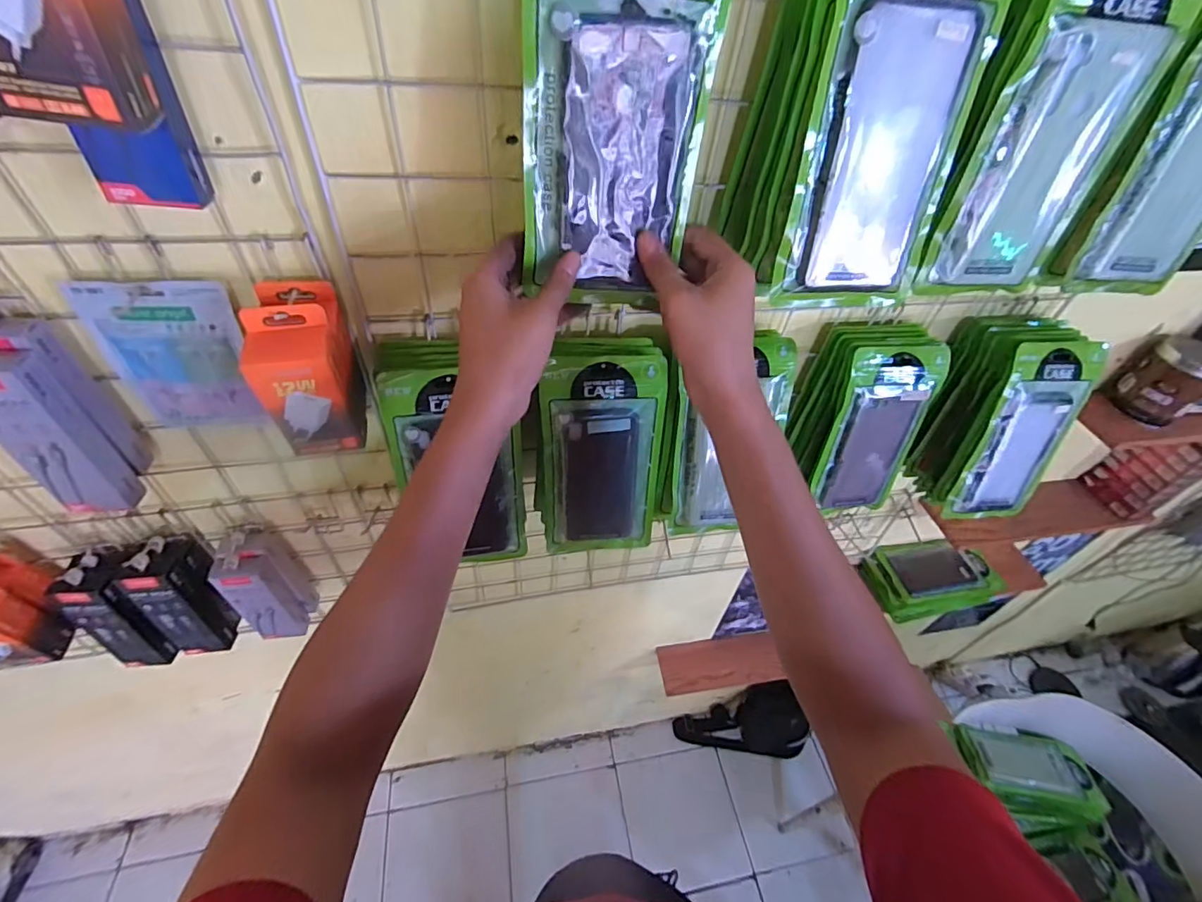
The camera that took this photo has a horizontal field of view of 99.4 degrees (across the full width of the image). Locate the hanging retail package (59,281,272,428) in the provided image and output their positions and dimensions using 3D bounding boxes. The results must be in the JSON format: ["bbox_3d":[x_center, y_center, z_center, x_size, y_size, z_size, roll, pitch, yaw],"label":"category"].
[{"bbox_3d":[-0.335,-0.073,0.415,0.093,0.132,0.020,-1,47,-9],"label":"hanging retail package"}]

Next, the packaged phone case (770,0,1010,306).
[{"bbox_3d":[0.181,-0.198,0.326,0.108,0.207,0.011,-4,34,-9],"label":"packaged phone case"}]

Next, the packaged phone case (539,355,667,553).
[{"bbox_3d":[0.001,0.013,0.489,0.109,0.205,0.016,-3,28,-8],"label":"packaged phone case"}]

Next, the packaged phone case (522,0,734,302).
[{"bbox_3d":[0.010,-0.193,0.315,0.114,0.207,0.009,-2,38,-9],"label":"packaged phone case"}]

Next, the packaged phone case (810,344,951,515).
[{"bbox_3d":[0.303,-0.015,0.561,0.109,0.202,0.015,-3,32,-10],"label":"packaged phone case"}]

